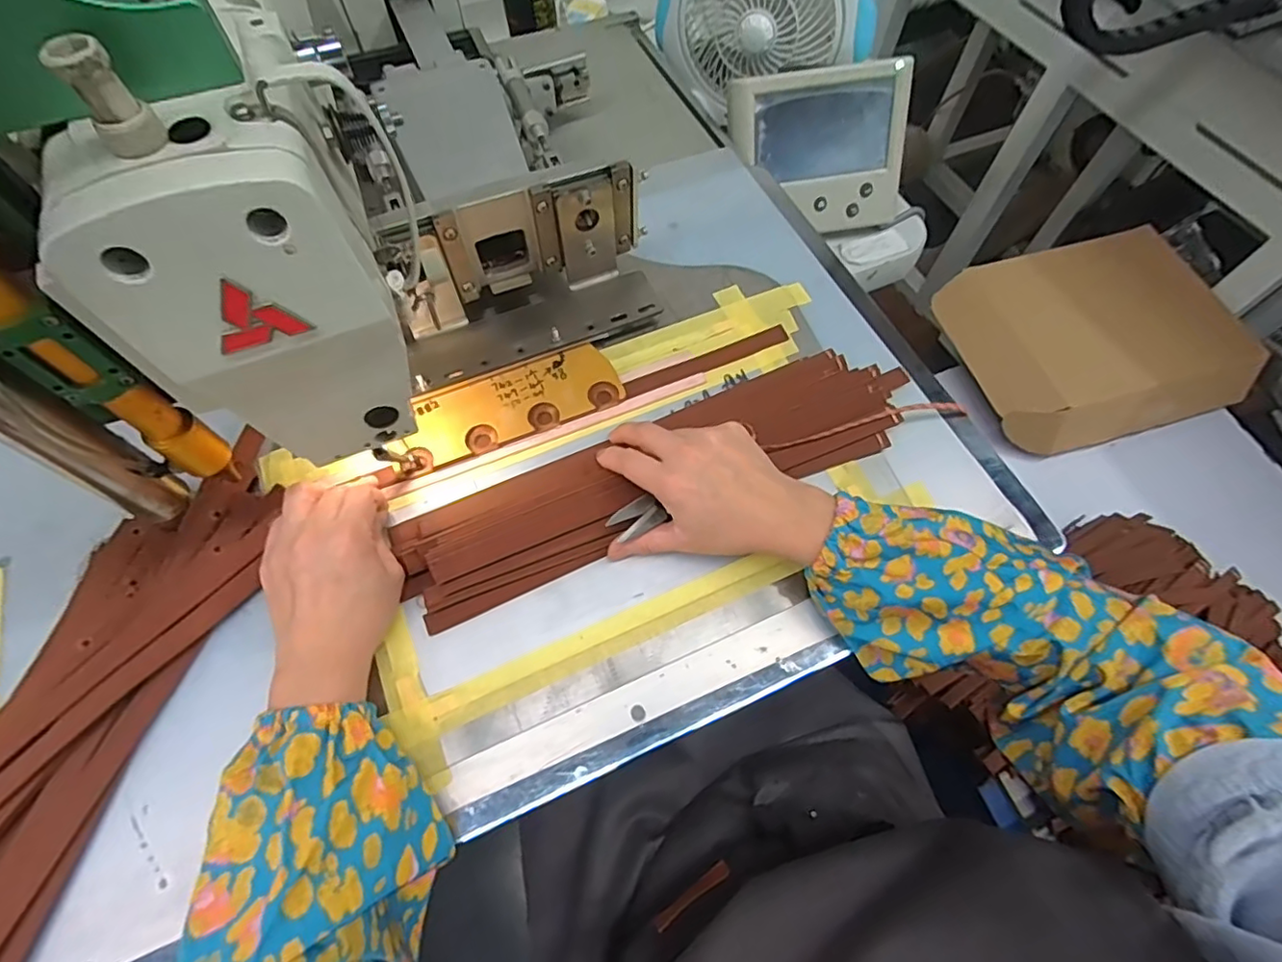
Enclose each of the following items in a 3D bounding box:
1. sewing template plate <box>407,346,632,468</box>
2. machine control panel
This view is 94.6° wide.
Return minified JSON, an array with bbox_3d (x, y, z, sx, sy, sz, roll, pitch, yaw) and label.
[{"bbox_3d":[-0.098,-0.063,0.462,0.162,0.005,0.058,-21,70,-10],"label":"sewing template plate"},{"bbox_3d":[0.204,-0.367,0.669,0.194,0.168,0.033,-11,31,-2],"label":"machine control panel"}]

